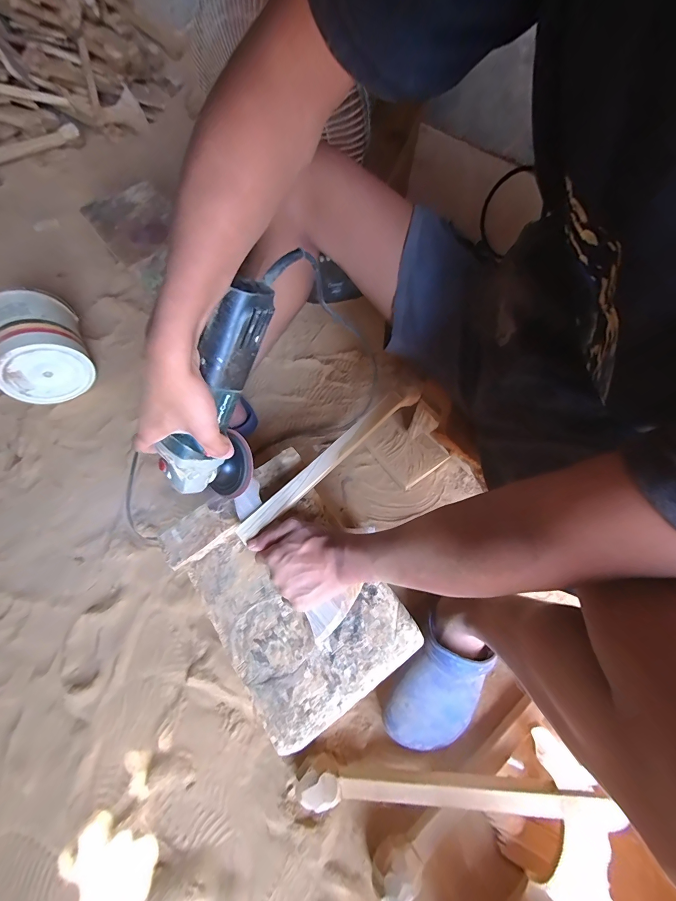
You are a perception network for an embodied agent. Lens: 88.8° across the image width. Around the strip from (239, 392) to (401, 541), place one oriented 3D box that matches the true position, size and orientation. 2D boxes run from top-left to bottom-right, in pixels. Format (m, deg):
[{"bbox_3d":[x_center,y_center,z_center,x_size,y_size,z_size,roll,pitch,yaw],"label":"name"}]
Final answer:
[{"bbox_3d":[-0.017,0.016,0.507,0.311,0.018,0.027,-41,68,-19],"label":"strip"}]

